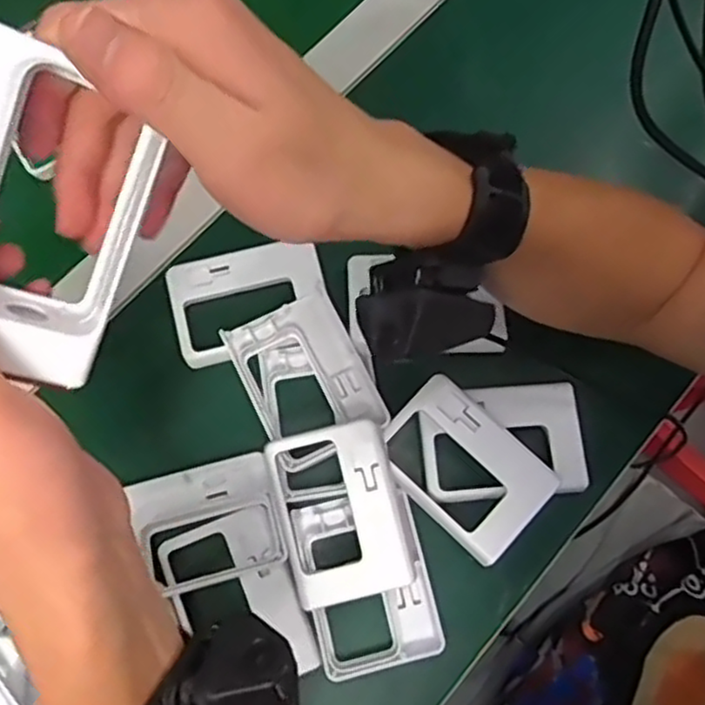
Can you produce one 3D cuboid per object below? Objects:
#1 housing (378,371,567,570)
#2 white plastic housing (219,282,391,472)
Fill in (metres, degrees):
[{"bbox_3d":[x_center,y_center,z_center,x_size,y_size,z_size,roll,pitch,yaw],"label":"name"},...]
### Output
[{"bbox_3d":[0.062,0.064,0.389,0.092,0.015,0.065,43,78,8],"label":"housing"},{"bbox_3d":[-0.027,0.015,0.406,0.068,0.018,0.092,-26,78,-9],"label":"white plastic housing"}]

